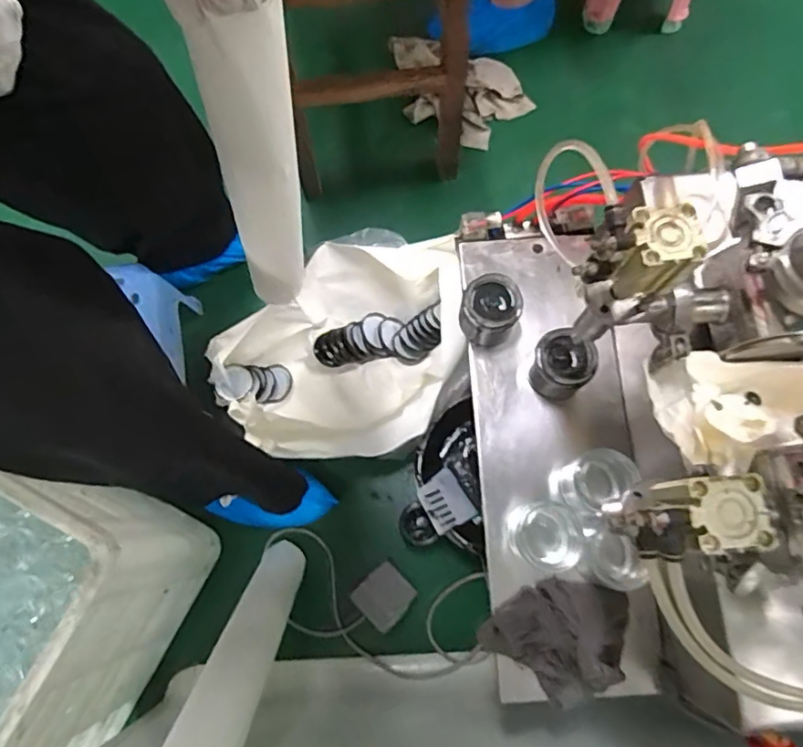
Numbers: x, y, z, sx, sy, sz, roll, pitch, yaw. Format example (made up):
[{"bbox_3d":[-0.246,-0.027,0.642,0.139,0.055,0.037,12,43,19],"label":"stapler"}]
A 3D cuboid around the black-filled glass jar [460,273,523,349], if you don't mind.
[{"bbox_3d":[0.104,-0.071,0.645,0.063,0.073,0.063,0,75,1],"label":"black-filled glass jar"}]

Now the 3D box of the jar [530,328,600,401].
[{"bbox_3d":[0.176,-0.006,0.625,0.062,0.070,0.055,28,77,9],"label":"jar"}]

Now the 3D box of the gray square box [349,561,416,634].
[{"bbox_3d":[-0.027,0.345,0.872,0.083,0.055,0.076,-43,78,-10],"label":"gray square box"}]

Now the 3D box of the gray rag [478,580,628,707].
[{"bbox_3d":[0.159,0.256,0.556,0.120,0.054,0.119,32,78,10],"label":"gray rag"}]

